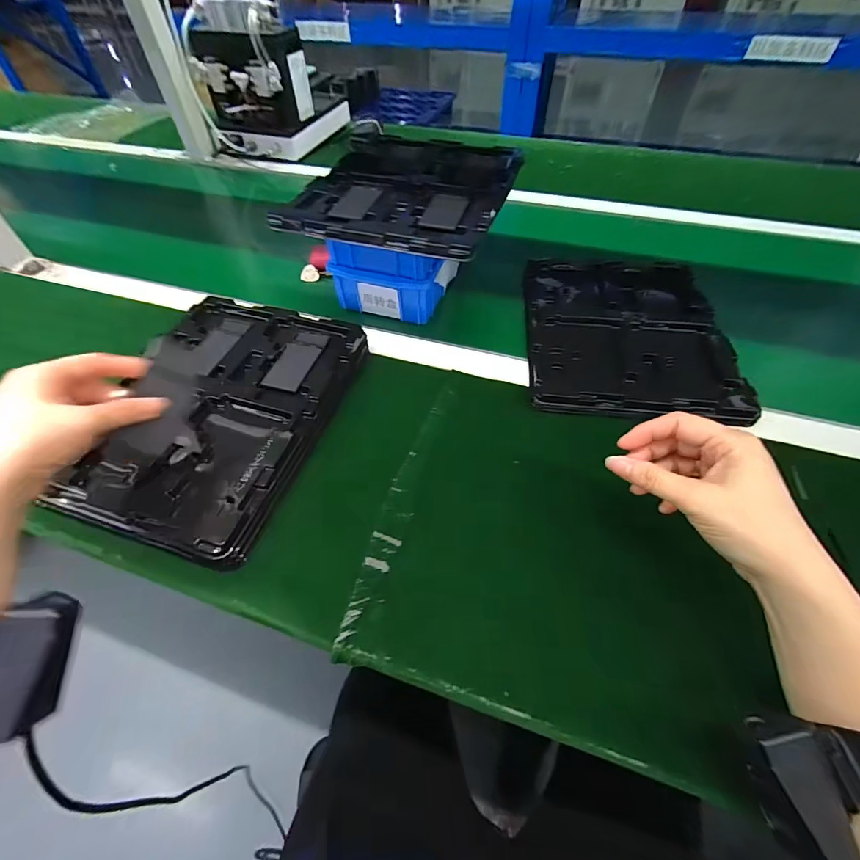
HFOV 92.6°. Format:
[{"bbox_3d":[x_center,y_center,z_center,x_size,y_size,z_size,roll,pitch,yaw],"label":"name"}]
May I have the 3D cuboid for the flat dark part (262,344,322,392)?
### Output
[{"bbox_3d":[-0.142,-0.065,0.423,0.039,0.004,0.063,12,52,10],"label":"flat dark part"}]

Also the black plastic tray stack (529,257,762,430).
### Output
[{"bbox_3d":[0.230,-0.126,0.493,0.220,0.022,0.301,5,52,4],"label":"black plastic tray stack"}]

